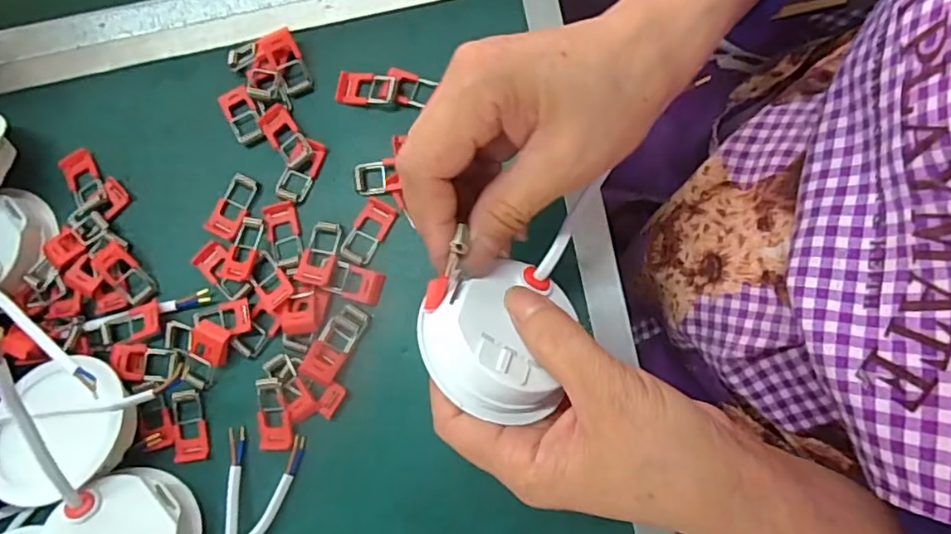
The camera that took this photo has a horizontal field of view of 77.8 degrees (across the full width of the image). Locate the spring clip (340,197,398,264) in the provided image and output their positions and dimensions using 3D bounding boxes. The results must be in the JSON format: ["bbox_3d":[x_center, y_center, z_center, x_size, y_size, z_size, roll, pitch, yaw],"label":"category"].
[{"bbox_3d":[-0.060,-0.020,0.326,0.020,0.004,0.037,29,84,7],"label":"spring clip"}]

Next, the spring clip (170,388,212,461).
[{"bbox_3d":[-0.154,0.085,0.316,0.018,0.004,0.037,-11,81,2],"label":"spring clip"}]

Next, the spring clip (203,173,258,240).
[{"bbox_3d":[-0.138,-0.035,0.333,0.020,0.004,0.037,21,83,6],"label":"spring clip"}]

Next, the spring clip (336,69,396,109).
[{"bbox_3d":[-0.063,-0.103,0.340,0.034,0.010,0.020,4,81,4],"label":"spring clip"}]

